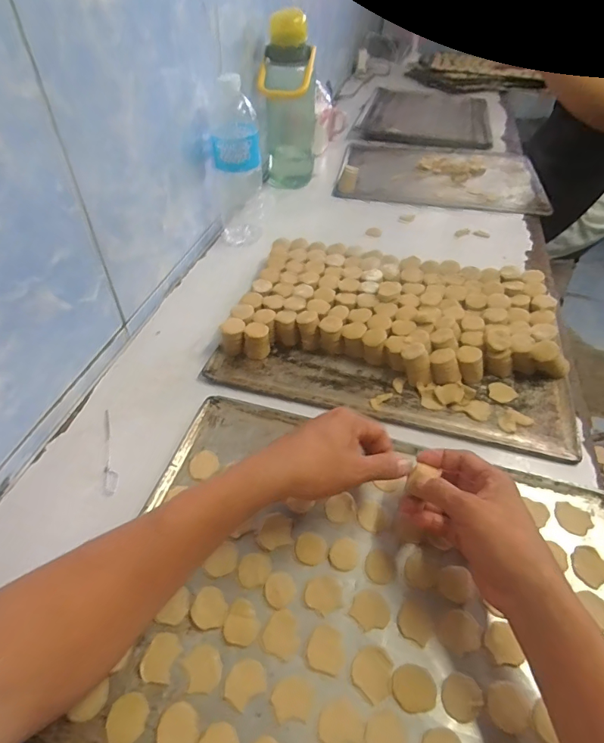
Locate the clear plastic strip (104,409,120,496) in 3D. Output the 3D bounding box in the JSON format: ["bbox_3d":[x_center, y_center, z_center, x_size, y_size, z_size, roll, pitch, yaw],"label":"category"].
[{"bbox_3d":[-0.212,0.086,0.471,0.014,0.004,0.111,-11,49,-13],"label":"clear plastic strip"}]

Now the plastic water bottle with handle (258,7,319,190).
[{"bbox_3d":[-0.025,-0.543,0.883,0.118,0.296,0.114,3,47,-1],"label":"plastic water bottle with handle"}]

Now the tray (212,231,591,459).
[{"bbox_3d":[0.130,-0.060,0.589,0.437,0.065,0.308,14,48,9],"label":"tray"}]

